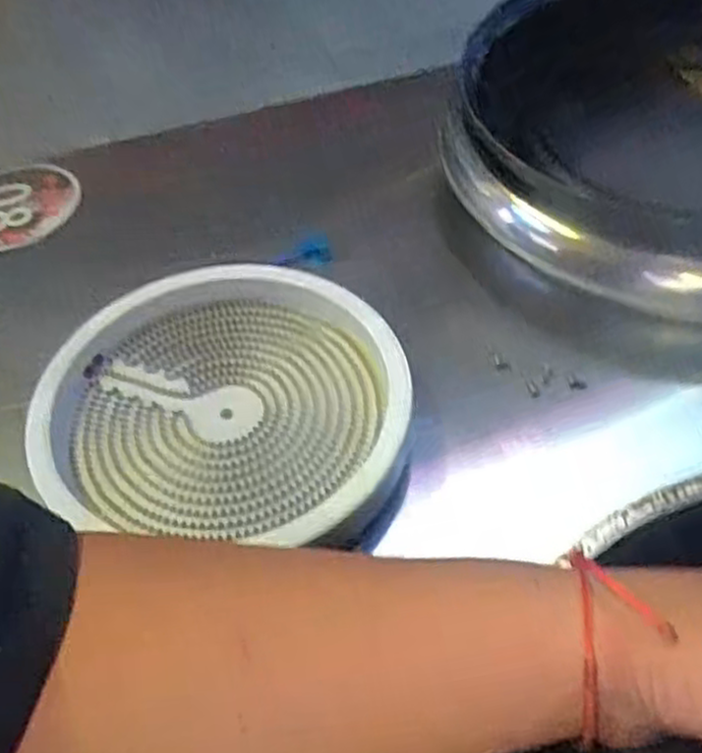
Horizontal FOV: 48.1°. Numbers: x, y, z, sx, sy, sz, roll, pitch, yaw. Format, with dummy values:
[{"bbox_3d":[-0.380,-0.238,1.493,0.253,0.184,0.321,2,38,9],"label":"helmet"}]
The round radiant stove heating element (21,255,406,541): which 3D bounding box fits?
[{"bbox_3d":[-0.062,0.004,0.414,0.177,0.030,0.162,-3,51,4],"label":"round radiant stove heating element"}]

